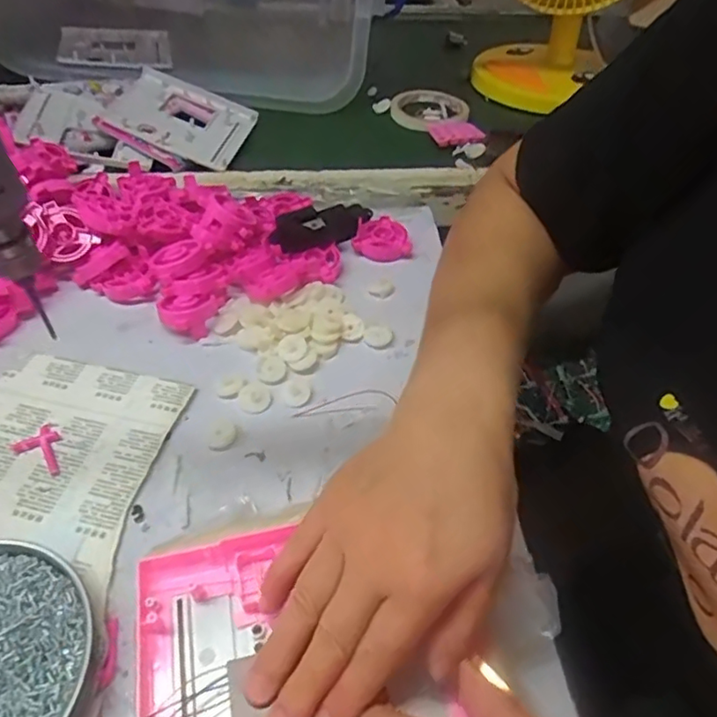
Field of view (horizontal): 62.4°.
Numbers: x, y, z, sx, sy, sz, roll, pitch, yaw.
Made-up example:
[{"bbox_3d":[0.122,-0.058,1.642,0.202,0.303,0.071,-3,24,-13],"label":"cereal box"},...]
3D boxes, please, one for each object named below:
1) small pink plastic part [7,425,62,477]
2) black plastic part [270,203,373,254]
[{"bbox_3d":[-0.216,0.065,0.402,0.030,0.005,0.041,-26,54,-24],"label":"small pink plastic part"},{"bbox_3d":[-0.033,-0.129,0.552,0.104,0.021,0.034,-25,53,-23],"label":"black plastic part"}]

